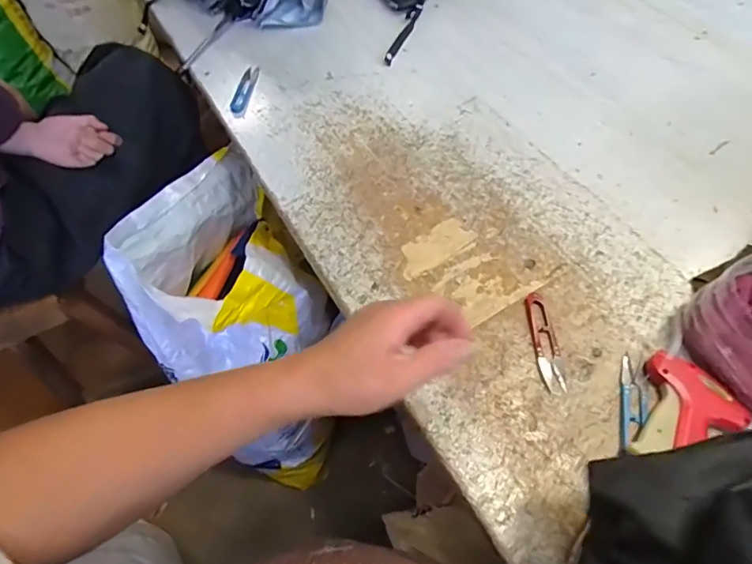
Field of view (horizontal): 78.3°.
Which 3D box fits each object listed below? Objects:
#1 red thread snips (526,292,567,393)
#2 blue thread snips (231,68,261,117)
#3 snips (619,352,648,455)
[{"bbox_3d":[0.193,0.065,0.523,0.025,0.009,0.114,-3,59,1],"label":"red thread snips"},{"bbox_3d":[-0.218,-0.323,0.774,0.026,0.009,0.123,5,60,6],"label":"blue thread snips"},{"bbox_3d":[0.272,0.127,0.487,0.026,0.005,0.106,12,61,10],"label":"snips"}]

